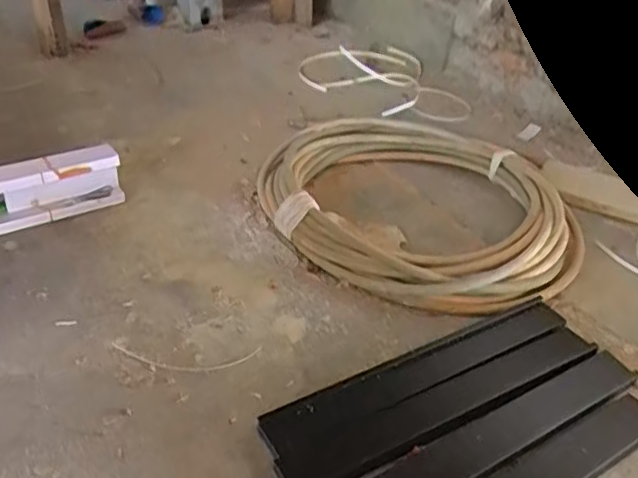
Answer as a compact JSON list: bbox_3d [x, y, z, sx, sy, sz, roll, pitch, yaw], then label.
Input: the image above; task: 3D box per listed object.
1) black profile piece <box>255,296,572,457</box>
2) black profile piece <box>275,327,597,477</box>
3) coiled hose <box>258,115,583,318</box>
[{"bbox_3d":[0.118,0.141,0.692,0.391,0.016,0.056,-17,41,-26],"label":"black profile piece"},{"bbox_3d":[0.137,0.169,0.649,0.381,0.020,0.055,-16,41,-25],"label":"black profile piece"},{"bbox_3d":[0.139,-0.057,0.942,0.437,0.056,0.456,-2,37,-8],"label":"coiled hose"}]

